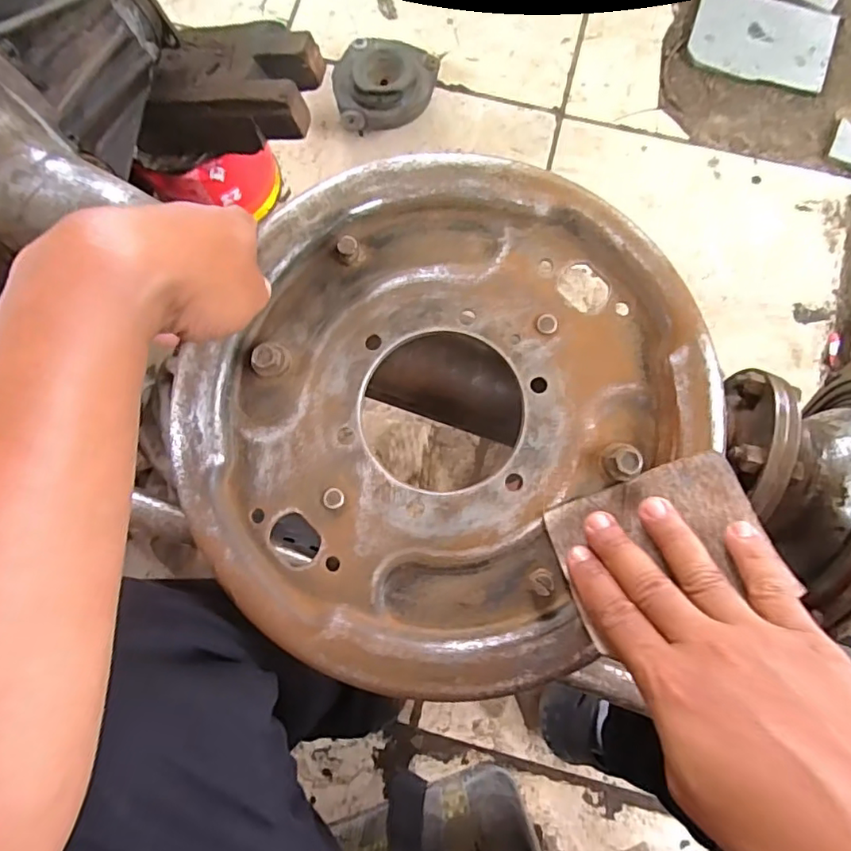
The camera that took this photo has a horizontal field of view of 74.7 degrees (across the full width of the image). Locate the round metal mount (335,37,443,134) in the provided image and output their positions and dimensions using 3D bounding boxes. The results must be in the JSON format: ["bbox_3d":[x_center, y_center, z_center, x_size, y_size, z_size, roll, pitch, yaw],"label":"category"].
[{"bbox_3d":[-0.054,-0.459,0.749,0.132,0.049,0.130,0,80,0],"label":"round metal mount"}]

